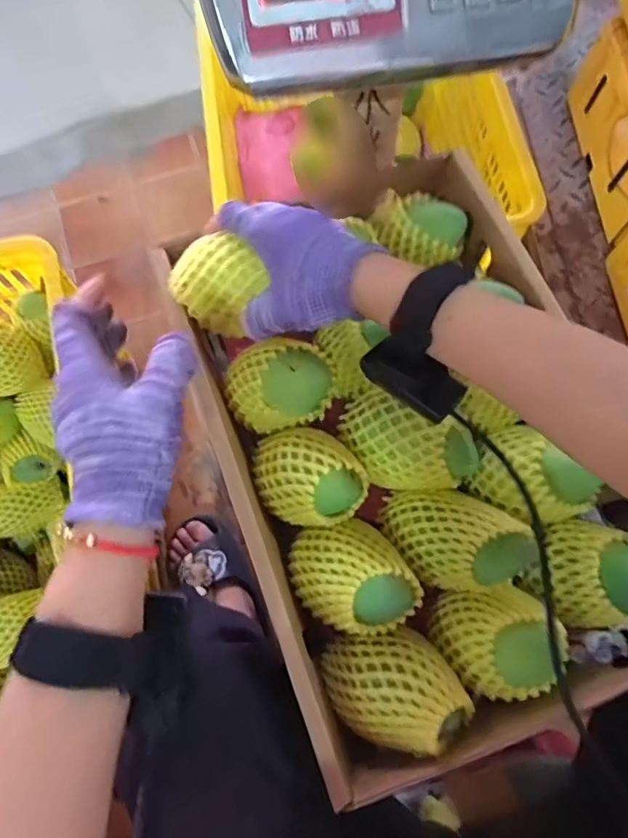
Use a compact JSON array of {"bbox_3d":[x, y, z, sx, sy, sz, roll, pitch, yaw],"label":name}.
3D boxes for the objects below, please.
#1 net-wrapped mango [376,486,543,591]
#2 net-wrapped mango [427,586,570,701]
[{"bbox_3d":[0.102,0.085,0.369,0.095,0.070,0.074,-2,72,0],"label":"net-wrapped mango"},{"bbox_3d":[0.123,0.150,0.344,0.068,0.065,0.072,-28,74,-8],"label":"net-wrapped mango"}]

